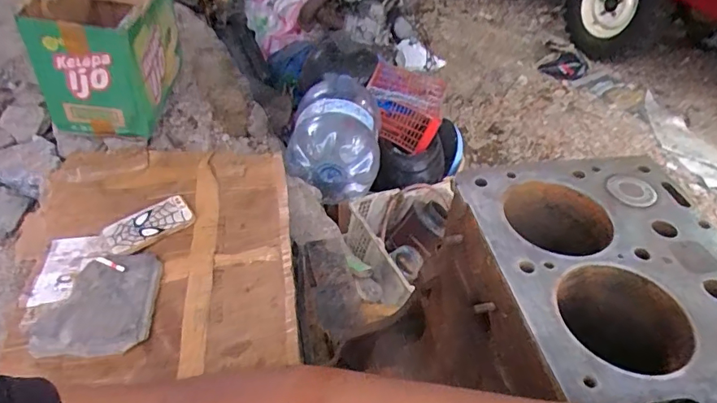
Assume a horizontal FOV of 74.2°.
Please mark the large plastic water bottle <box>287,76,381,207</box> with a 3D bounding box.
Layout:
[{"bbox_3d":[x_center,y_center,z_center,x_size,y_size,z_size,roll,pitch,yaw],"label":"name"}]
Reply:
[{"bbox_3d":[-0.061,-0.208,1.373,0.238,0.221,0.388,6,42,-1],"label":"large plastic water bottle"}]

